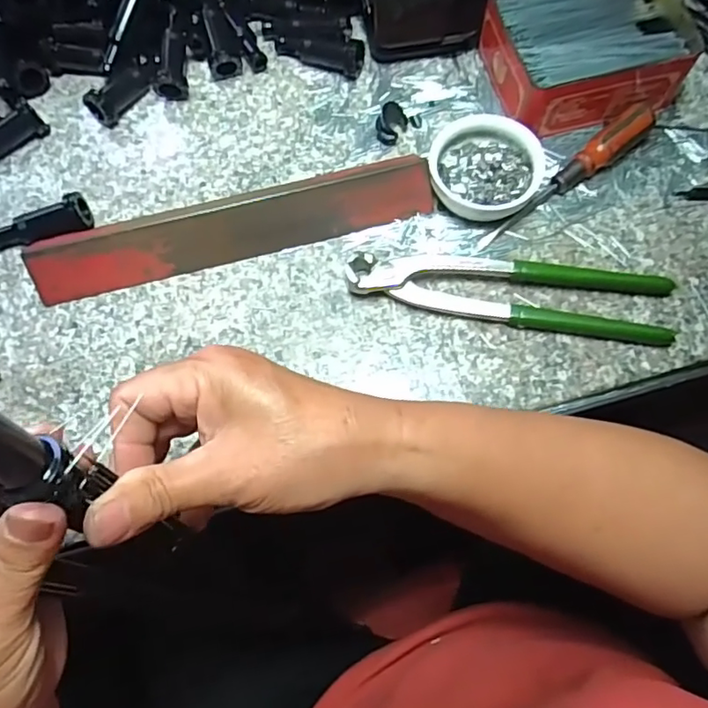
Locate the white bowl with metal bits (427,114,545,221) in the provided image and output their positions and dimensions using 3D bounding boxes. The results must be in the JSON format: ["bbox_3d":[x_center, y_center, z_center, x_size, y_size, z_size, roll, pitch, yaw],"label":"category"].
[{"bbox_3d":[0.085,-0.122,0.383,0.071,0.027,0.063,5,71,3],"label":"white bowl with metal bits"}]

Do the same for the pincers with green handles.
[{"bbox_3d":[0.098,-0.042,0.364,0.200,0.017,0.050,7,71,3],"label":"pincers with green handles"}]

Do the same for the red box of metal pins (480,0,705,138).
[{"bbox_3d":[0.161,-0.215,0.405,0.127,0.043,0.111,-13,71,-3],"label":"red box of metal pins"}]

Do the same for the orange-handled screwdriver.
[{"bbox_3d":[0.141,-0.114,0.380,0.142,0.024,0.018,-39,75,-11],"label":"orange-handled screwdriver"}]

